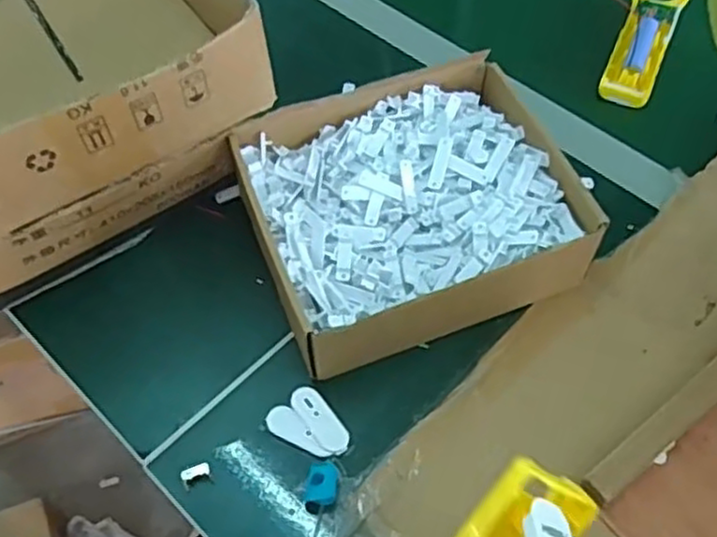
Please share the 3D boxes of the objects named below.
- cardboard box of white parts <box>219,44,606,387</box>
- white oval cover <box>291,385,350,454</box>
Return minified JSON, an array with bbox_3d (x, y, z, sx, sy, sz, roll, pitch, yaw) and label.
[{"bbox_3d":[0.035,-0.041,0.509,0.214,0.065,0.186,-20,58,-14],"label":"cardboard box of white parts"},{"bbox_3d":[-0.024,0.096,0.459,0.021,0.004,0.049,-31,61,-20],"label":"white oval cover"}]

